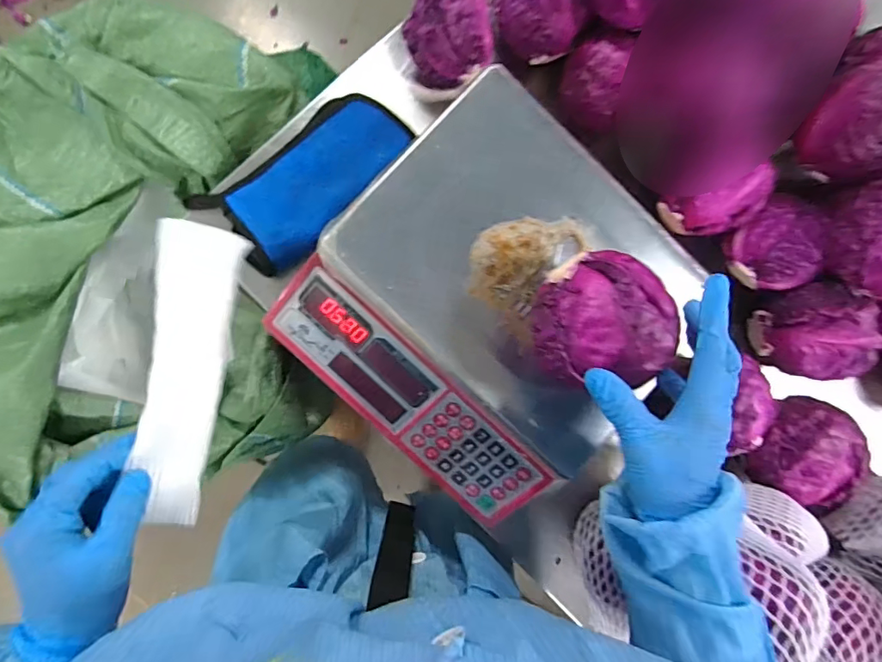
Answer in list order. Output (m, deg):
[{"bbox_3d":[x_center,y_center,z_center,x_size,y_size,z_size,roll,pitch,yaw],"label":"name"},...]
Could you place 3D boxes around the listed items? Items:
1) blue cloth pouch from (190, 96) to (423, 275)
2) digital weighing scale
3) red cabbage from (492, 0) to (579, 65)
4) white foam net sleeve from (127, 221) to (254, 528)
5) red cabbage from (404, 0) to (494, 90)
[{"bbox_3d":[-0.126,-0.152,0.509,0.202,0.024,0.106,-40,94,-6],"label":"blue cloth pouch"},{"bbox_3d":[0.047,-0.018,0.473,0.307,0.086,0.318,43,85,-5],"label":"digital weighing scale"},{"bbox_3d":[0.092,-0.313,0.489,0.075,0.062,0.087,-16,92,-7],"label":"red cabbage"},{"bbox_3d":[-0.188,0.030,0.378,0.055,0.018,0.215,8,85,-39],"label":"white foam net sleeve"},{"bbox_3d":[0.011,-0.283,0.493,0.076,0.067,0.078,0,90,-7],"label":"red cabbage"}]

